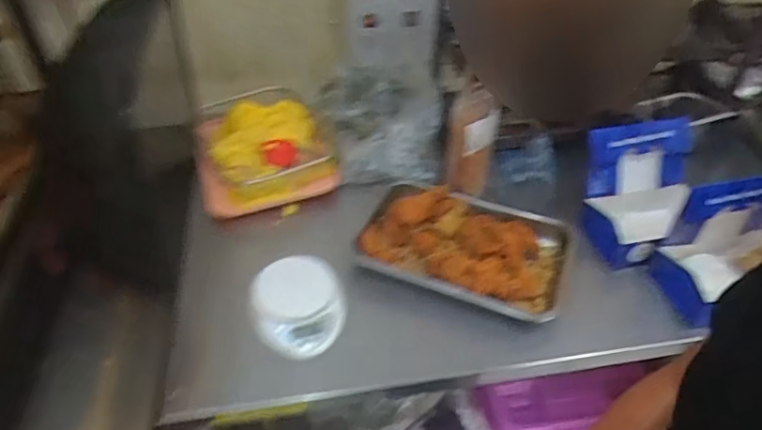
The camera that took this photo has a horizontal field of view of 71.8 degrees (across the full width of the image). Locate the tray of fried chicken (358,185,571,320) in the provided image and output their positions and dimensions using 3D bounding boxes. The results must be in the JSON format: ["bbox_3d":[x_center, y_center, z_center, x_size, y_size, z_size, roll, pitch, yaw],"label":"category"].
[{"bbox_3d":[0.132,0.049,0.821,0.307,0.062,0.216,15,42,15],"label":"tray of fried chicken"}]

